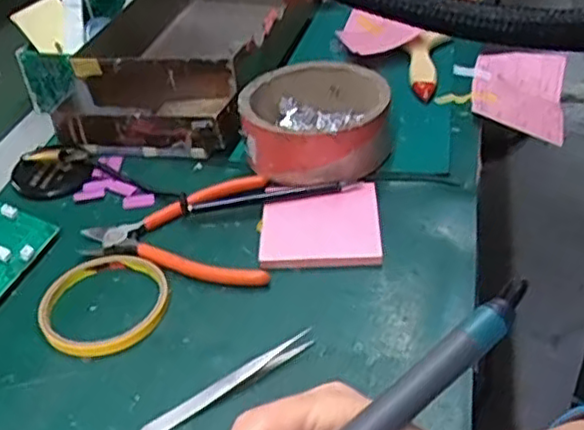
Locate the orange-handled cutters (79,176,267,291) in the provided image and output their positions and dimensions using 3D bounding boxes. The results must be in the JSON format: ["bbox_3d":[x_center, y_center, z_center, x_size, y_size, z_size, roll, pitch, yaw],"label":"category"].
[{"bbox_3d":[-0.077,0.005,0.505,0.144,0.012,0.106,4,39,13],"label":"orange-handled cutters"}]

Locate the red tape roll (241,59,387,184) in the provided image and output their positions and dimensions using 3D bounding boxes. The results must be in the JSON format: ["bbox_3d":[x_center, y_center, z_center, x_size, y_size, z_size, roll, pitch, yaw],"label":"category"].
[{"bbox_3d":[0.019,-0.082,0.567,0.118,0.050,0.111,-4,38,3],"label":"red tape roll"}]

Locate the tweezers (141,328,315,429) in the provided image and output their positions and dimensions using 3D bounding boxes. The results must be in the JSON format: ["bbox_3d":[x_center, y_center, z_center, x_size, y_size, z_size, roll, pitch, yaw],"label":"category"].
[{"bbox_3d":[-0.035,0.099,0.393,0.112,0.012,0.012,-24,41,-21],"label":"tweezers"}]

